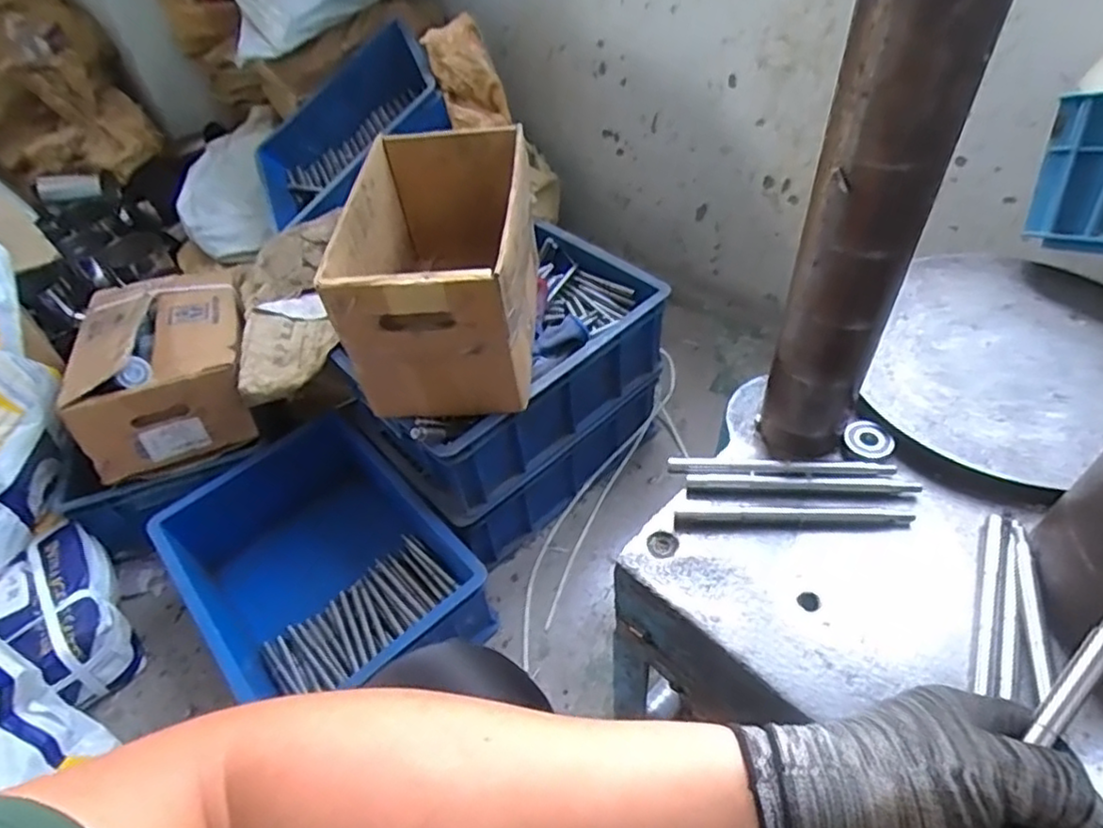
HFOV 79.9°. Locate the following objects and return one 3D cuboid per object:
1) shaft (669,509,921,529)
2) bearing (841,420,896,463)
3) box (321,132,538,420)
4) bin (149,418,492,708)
[{"bbox_3d":[0.171,0.072,0.470,0.161,0.008,0.012,-1,49,6],"label":"shaft"},{"bbox_3d":[0.241,0.021,0.500,0.035,0.008,0.031,30,58,28],"label":"bearing"},{"bbox_3d":[-0.123,-0.176,0.806,0.194,0.198,0.302,-1,49,5],"label":"box"},{"bbox_3d":[-0.309,0.216,0.902,0.295,0.156,0.399,-35,54,-23],"label":"bin"}]

